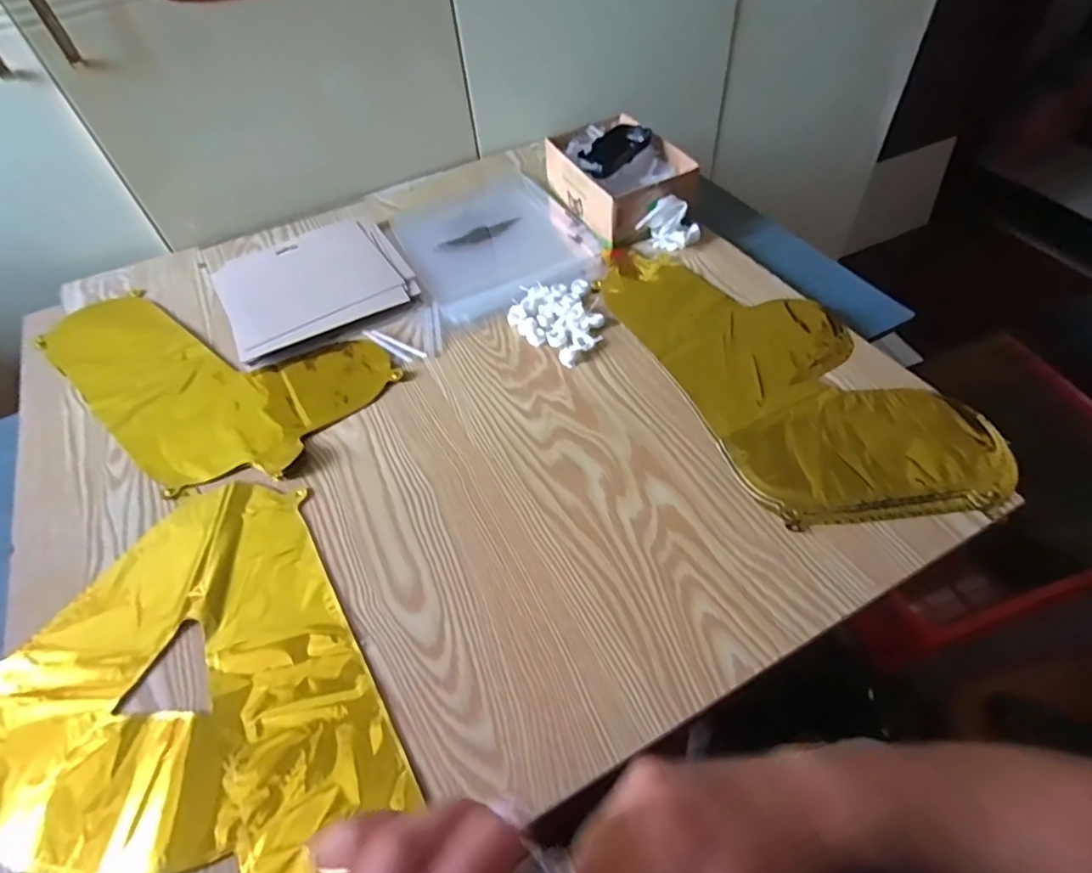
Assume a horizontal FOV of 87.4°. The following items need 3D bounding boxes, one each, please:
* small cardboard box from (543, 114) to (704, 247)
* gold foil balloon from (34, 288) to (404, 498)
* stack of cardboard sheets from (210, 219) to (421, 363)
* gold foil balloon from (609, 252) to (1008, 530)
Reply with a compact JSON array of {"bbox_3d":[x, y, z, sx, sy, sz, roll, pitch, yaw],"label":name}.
[{"bbox_3d":[0.092,-0.335,0.732,0.131,0.073,0.193,-25,54,-13],"label":"small cardboard box"},{"bbox_3d":[-0.378,-0.082,0.625,0.397,0.007,0.226,28,60,24],"label":"gold foil balloon"},{"bbox_3d":[-0.276,-0.186,0.682,0.205,0.021,0.174,-26,54,-14],"label":"stack of cardboard sheets"},{"bbox_3d":[0.227,-0.080,0.563,0.210,0.015,0.398,-20,53,-10],"label":"gold foil balloon"}]

